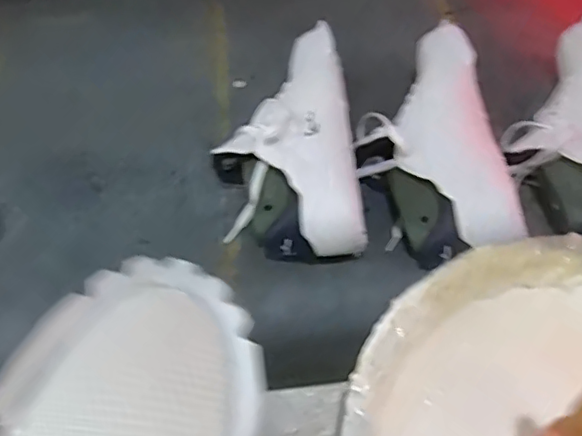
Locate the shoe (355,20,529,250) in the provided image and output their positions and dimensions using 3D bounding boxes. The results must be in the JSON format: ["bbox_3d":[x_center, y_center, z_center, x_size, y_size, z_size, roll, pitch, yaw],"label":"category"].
[{"bbox_3d":[0.140,-0.083,0.614,0.128,0.082,0.286,-6,53,1],"label":"shoe"}]

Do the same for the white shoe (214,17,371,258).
[{"bbox_3d":[-0.008,-0.082,0.633,0.136,0.097,0.286,-7,53,0],"label":"white shoe"}]

